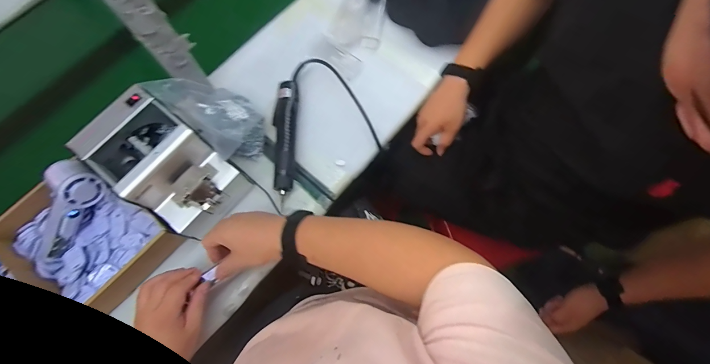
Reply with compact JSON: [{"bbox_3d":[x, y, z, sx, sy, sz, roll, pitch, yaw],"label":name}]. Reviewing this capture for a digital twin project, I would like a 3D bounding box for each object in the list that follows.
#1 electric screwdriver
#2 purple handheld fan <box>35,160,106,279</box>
[{"bbox_3d":[-0.123,-0.069,0.583,0.045,0.036,0.227,0,74,1],"label":"electric screwdriver"},{"bbox_3d":[-0.446,0.049,0.509,0.074,0.046,0.172,32,102,9],"label":"purple handheld fan"}]

